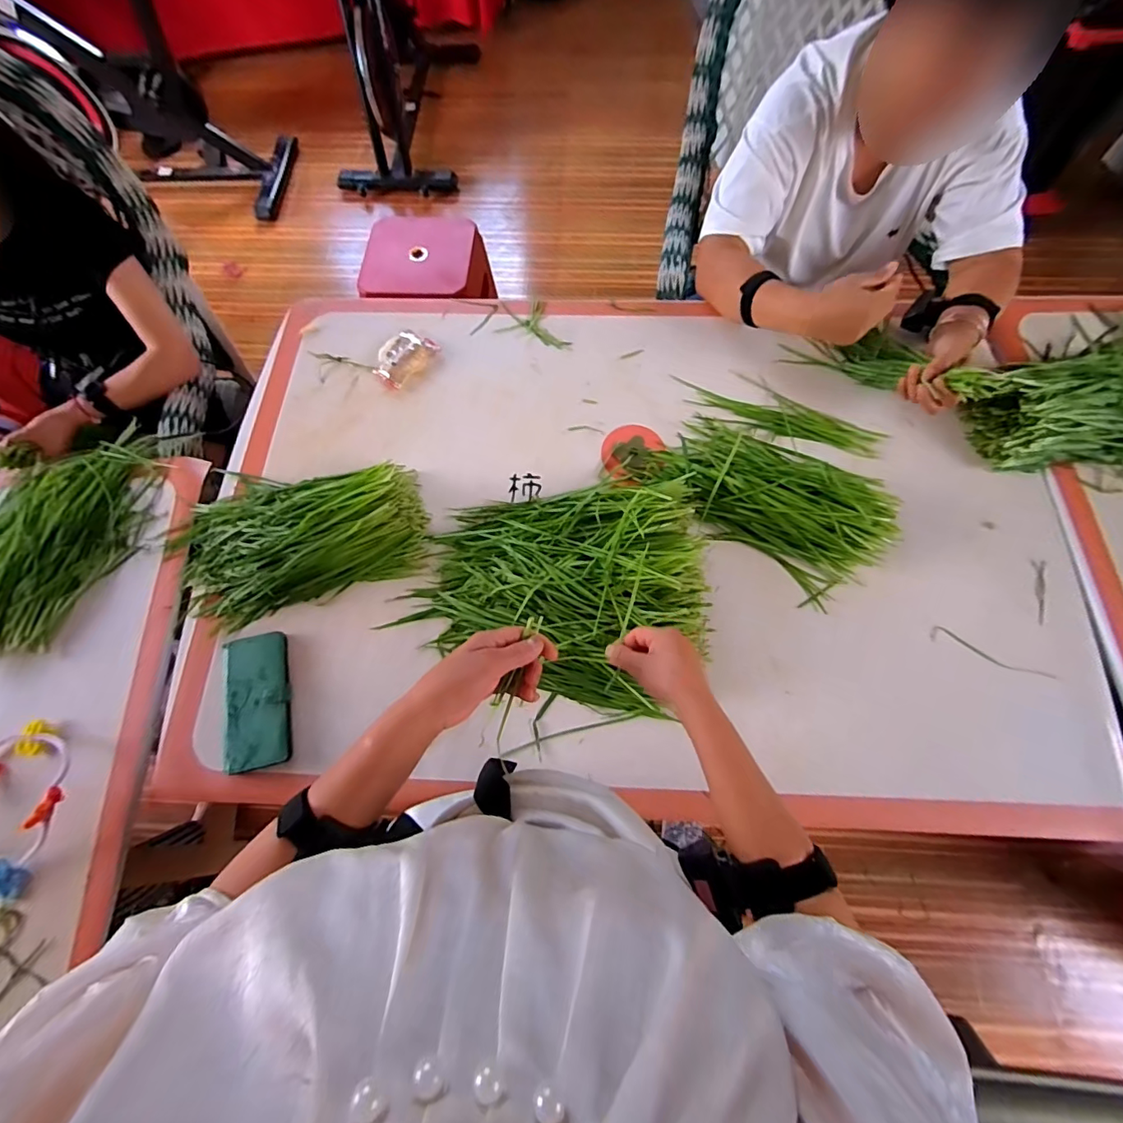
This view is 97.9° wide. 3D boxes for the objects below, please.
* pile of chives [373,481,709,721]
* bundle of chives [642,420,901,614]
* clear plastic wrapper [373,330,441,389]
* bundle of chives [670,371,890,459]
[{"bbox_3d":[-0.006,0.022,0.624,0.365,0.082,0.286,8,75,4],"label":"pile of chives"},{"bbox_3d":[0.290,-0.098,0.676,0.307,0.063,0.182,39,76,14],"label":"bundle of chives"},{"bbox_3d":[-0.257,-0.332,0.791,0.069,0.020,0.106,33,75,13],"label":"clear plastic wrapper"},{"bbox_3d":[0.332,-0.228,0.737,0.289,0.027,0.093,22,72,10],"label":"bundle of chives"}]

